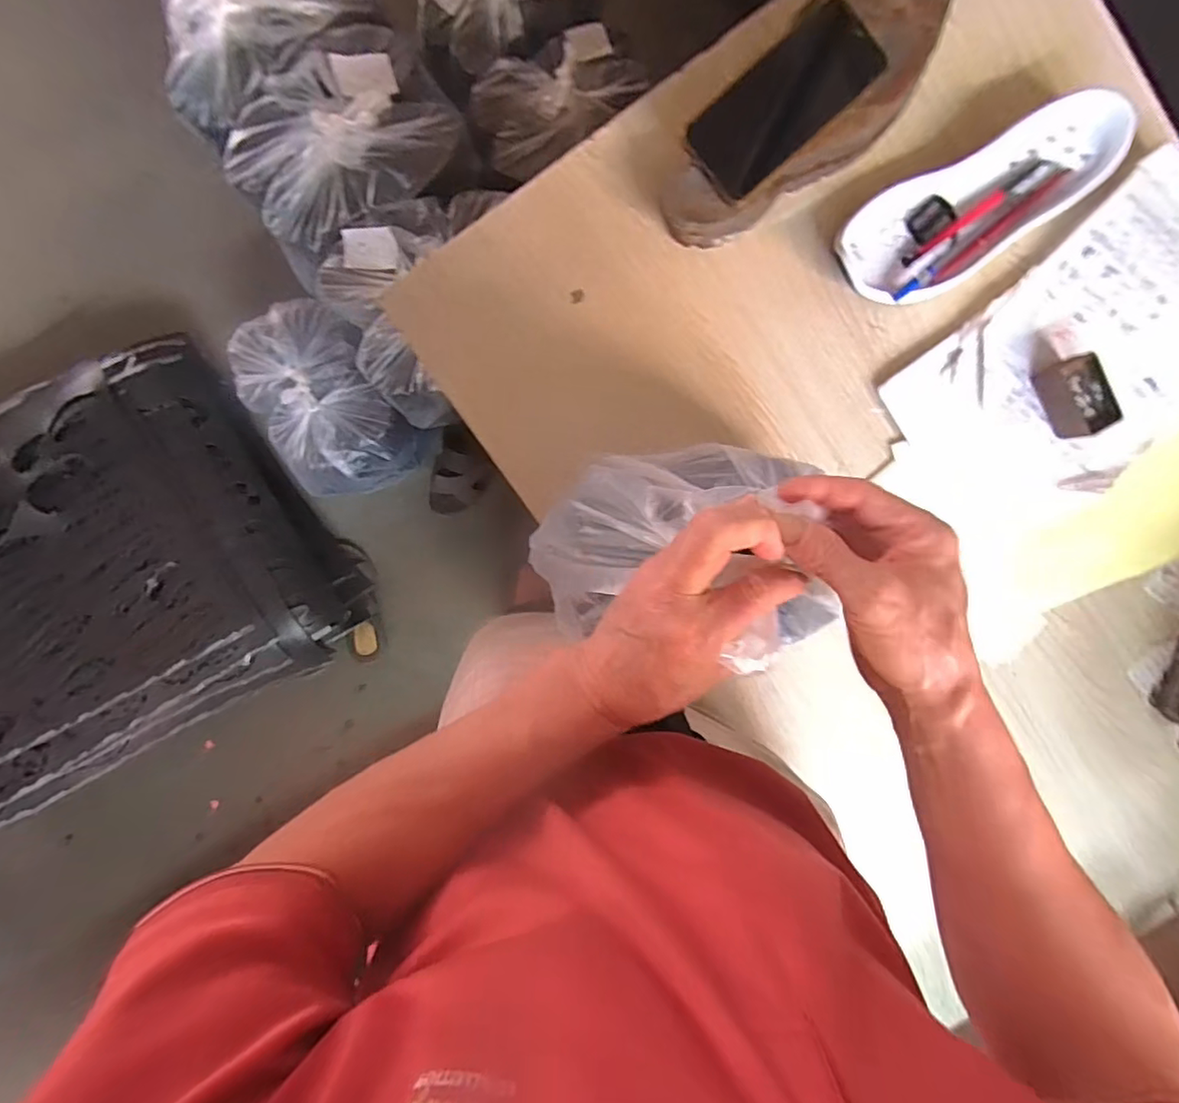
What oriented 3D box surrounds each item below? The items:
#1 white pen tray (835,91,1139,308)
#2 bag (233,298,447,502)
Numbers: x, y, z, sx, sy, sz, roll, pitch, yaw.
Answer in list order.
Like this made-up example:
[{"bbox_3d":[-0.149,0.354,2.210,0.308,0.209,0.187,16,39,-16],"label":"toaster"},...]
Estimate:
[{"bbox_3d":[0.339,-0.301,0.507,0.257,0.034,0.095,-26,95,1],"label":"white pen tray"},{"bbox_3d":[-0.480,-0.273,1.102,0.247,0.221,0.329,-36,95,2],"label":"bag"}]

